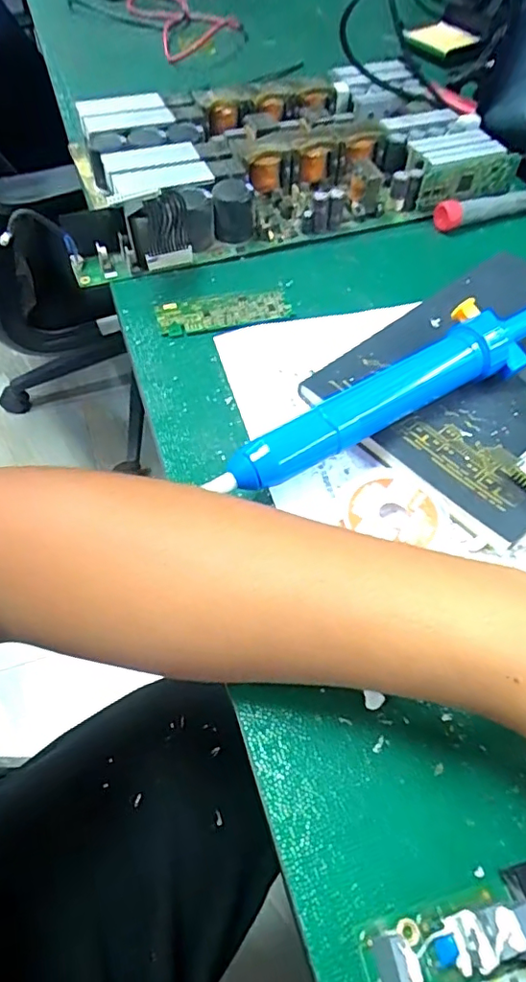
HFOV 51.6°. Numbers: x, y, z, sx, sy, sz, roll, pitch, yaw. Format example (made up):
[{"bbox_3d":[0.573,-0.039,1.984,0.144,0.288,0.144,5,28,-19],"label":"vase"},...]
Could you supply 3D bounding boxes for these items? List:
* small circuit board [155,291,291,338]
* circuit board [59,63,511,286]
[{"bbox_3d":[-0.026,-0.119,0.361,0.087,0.005,0.032,-10,57,-8],"label":"small circuit board"},{"bbox_3d":[0.015,-0.273,0.440,0.347,0.041,0.207,-16,58,-12],"label":"circuit board"}]

